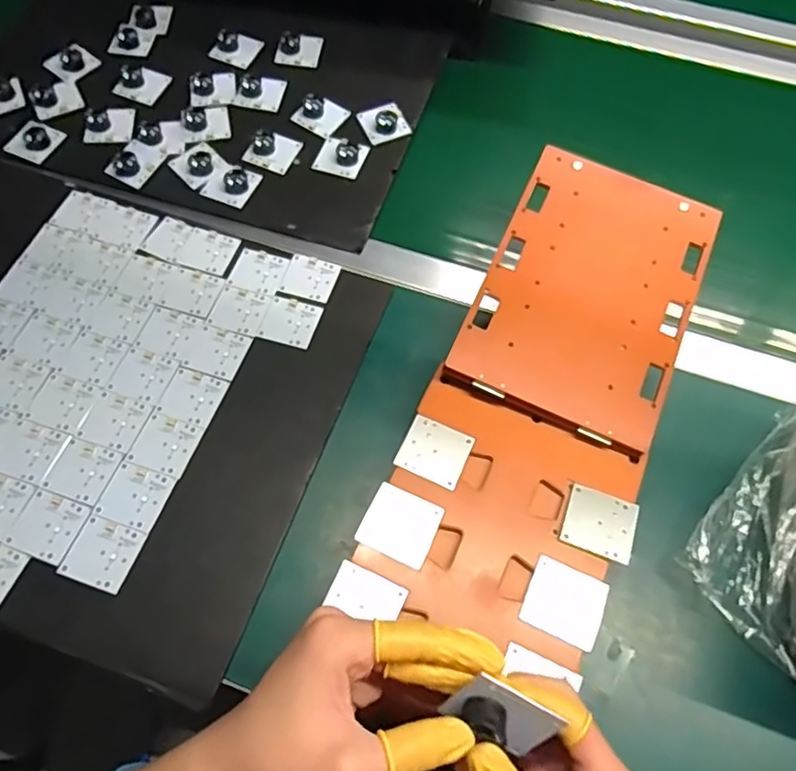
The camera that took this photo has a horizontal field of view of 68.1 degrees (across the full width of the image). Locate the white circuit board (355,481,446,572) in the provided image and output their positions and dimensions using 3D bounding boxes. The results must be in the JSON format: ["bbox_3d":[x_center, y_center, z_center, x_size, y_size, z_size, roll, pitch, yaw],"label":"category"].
[{"bbox_3d":[0.002,0.097,0.412,0.050,0.004,0.047,25,65,10],"label":"white circuit board"}]

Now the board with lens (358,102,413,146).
[{"bbox_3d":[-0.014,-0.282,0.625,0.047,0.017,0.046,-19,65,-12],"label":"board with lens"}]

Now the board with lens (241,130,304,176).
[{"bbox_3d":[-0.129,-0.243,0.604,0.047,0.015,0.043,18,64,7],"label":"board with lens"}]

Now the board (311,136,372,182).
[{"bbox_3d":[-0.058,-0.237,0.604,0.049,0.014,0.042,19,64,7],"label":"board"}]

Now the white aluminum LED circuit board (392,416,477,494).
[{"bbox_3d":[0.028,0.049,0.438,0.048,0.004,0.045,24,64,9],"label":"white aluminum LED circuit board"}]

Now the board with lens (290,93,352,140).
[{"bbox_3d":[-0.083,-0.290,0.625,0.047,0.015,0.043,29,65,12],"label":"board with lens"}]

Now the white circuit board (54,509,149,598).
[{"bbox_3d":[-0.213,0.121,0.425,0.047,0.004,0.045,18,64,7],"label":"white circuit board"}]

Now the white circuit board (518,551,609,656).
[{"bbox_3d":[0.111,0.143,0.392,0.049,0.006,0.047,24,65,10],"label":"white circuit board"}]

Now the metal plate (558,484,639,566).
[{"bbox_3d":[0.143,0.097,0.416,0.048,0.006,0.045,20,64,8],"label":"metal plate"}]

